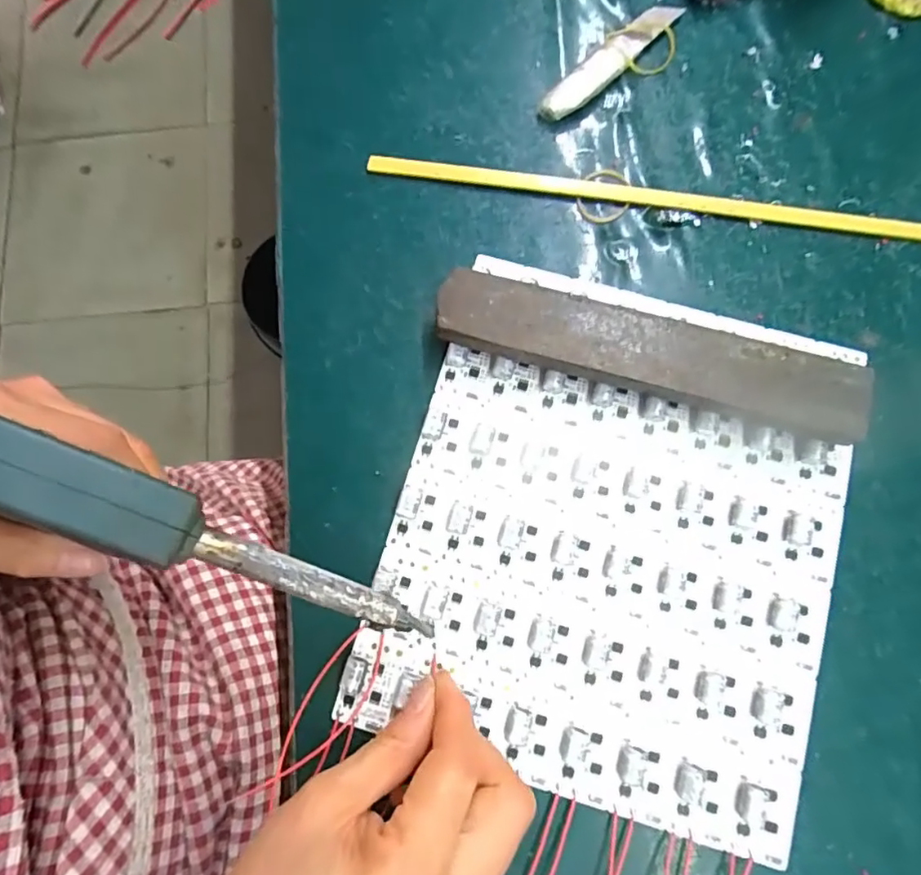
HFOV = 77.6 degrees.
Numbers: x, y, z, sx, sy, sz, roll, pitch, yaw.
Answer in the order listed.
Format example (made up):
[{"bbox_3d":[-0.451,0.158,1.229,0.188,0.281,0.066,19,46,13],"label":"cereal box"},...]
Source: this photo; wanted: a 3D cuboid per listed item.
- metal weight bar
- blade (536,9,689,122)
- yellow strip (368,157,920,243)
[{"bbox_3d":[0.088,-0.038,0.278,0.198,0.028,0.036,15,79,4],"label":"metal weight bar"},{"bbox_3d":[0.086,-0.215,0.326,0.104,0.006,0.019,-44,81,-8],"label":"blade"},{"bbox_3d":[0.105,-0.128,0.310,0.311,0.005,0.013,8,78,3],"label":"yellow strip"}]

